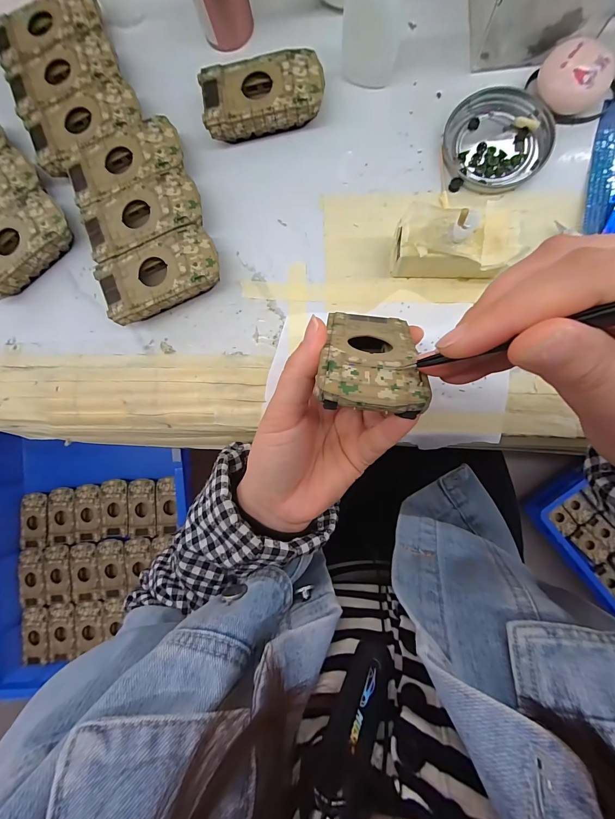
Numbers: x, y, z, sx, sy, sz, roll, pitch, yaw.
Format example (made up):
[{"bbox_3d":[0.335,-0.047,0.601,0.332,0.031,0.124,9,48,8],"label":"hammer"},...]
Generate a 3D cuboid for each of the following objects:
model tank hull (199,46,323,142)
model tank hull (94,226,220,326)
[{"bbox_3d":[-0.036,-0.257,0.263,0.095,0.027,0.050,-9,86,6],"label":"model tank hull"},{"bbox_3d":[-0.118,-0.109,0.264,0.096,0.027,0.051,-20,85,5],"label":"model tank hull"}]

